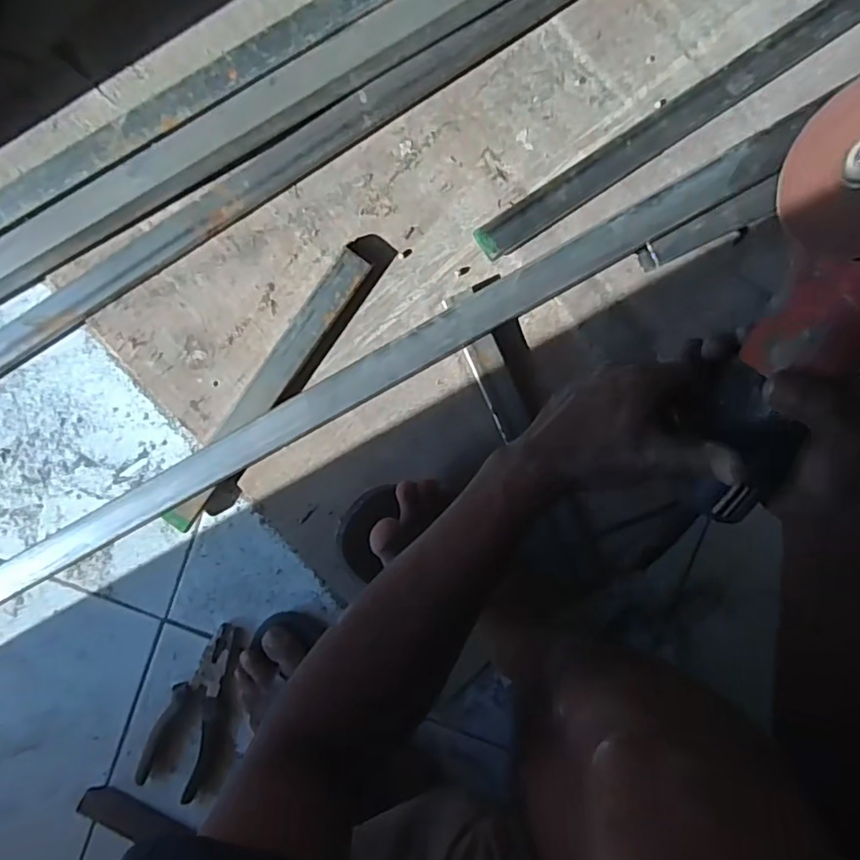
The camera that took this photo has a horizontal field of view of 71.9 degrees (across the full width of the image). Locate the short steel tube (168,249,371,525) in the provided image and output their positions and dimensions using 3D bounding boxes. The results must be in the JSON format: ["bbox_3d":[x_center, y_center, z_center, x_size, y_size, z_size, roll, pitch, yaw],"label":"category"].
[{"bbox_3d":[-0.169,-0.038,0.604,0.034,0.021,0.332,36,96,-1],"label":"short steel tube"}]

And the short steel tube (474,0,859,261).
[{"bbox_3d":[0.315,-0.346,0.553,0.622,0.023,0.036,-33,93,5],"label":"short steel tube"}]

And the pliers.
[{"bbox_3d":[-0.260,0.303,0.644,0.066,0.019,0.198,19,96,1],"label":"pliers"}]

